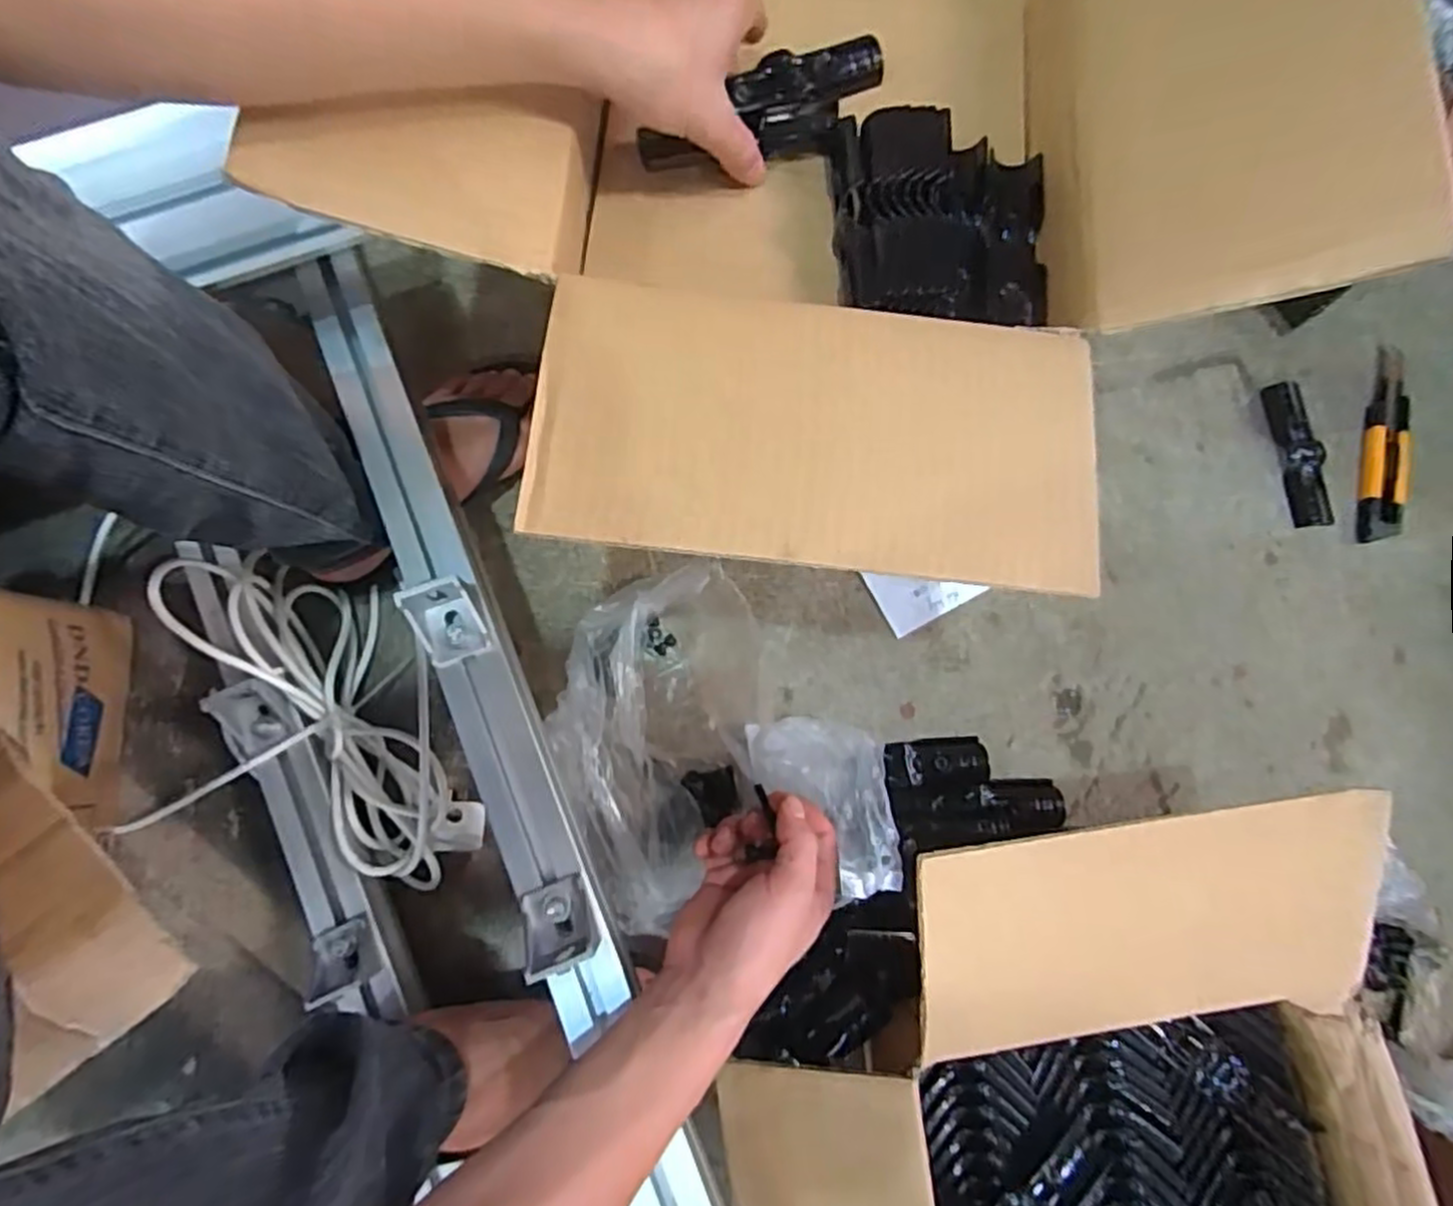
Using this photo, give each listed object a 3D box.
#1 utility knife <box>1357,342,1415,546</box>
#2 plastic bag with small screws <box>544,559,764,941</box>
[{"bbox_3d":[0.584,-0.143,0.651,0.039,0.020,0.192,14,78,1],"label":"utility knife"},{"bbox_3d":[-0.050,0.100,0.545,0.138,0.076,0.250,5,78,-1],"label":"plastic bag with small screws"}]

